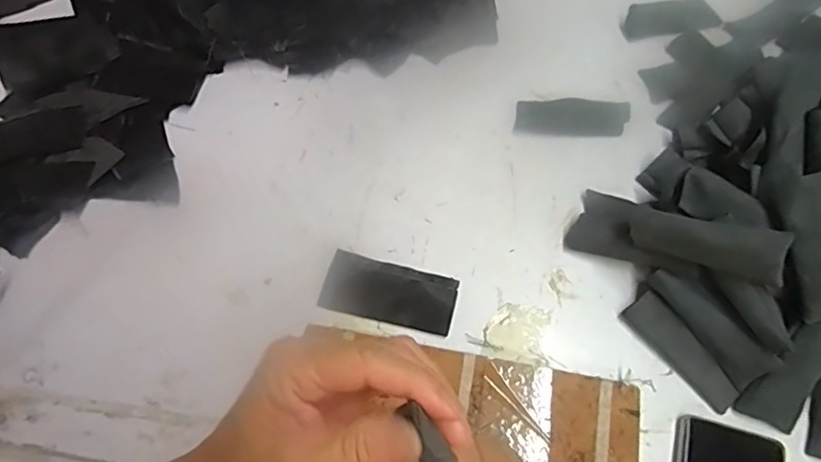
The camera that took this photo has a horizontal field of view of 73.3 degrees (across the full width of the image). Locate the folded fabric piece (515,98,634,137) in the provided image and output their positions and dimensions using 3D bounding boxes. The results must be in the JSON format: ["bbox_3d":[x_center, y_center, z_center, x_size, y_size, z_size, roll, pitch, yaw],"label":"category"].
[{"bbox_3d":[0.159,-0.111,0.545,0.105,0.020,0.037,4,62,19],"label":"folded fabric piece"}]

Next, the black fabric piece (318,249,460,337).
[{"bbox_3d":[-0.018,0.054,0.479,0.112,0.006,0.054,13,65,8],"label":"black fabric piece"}]

